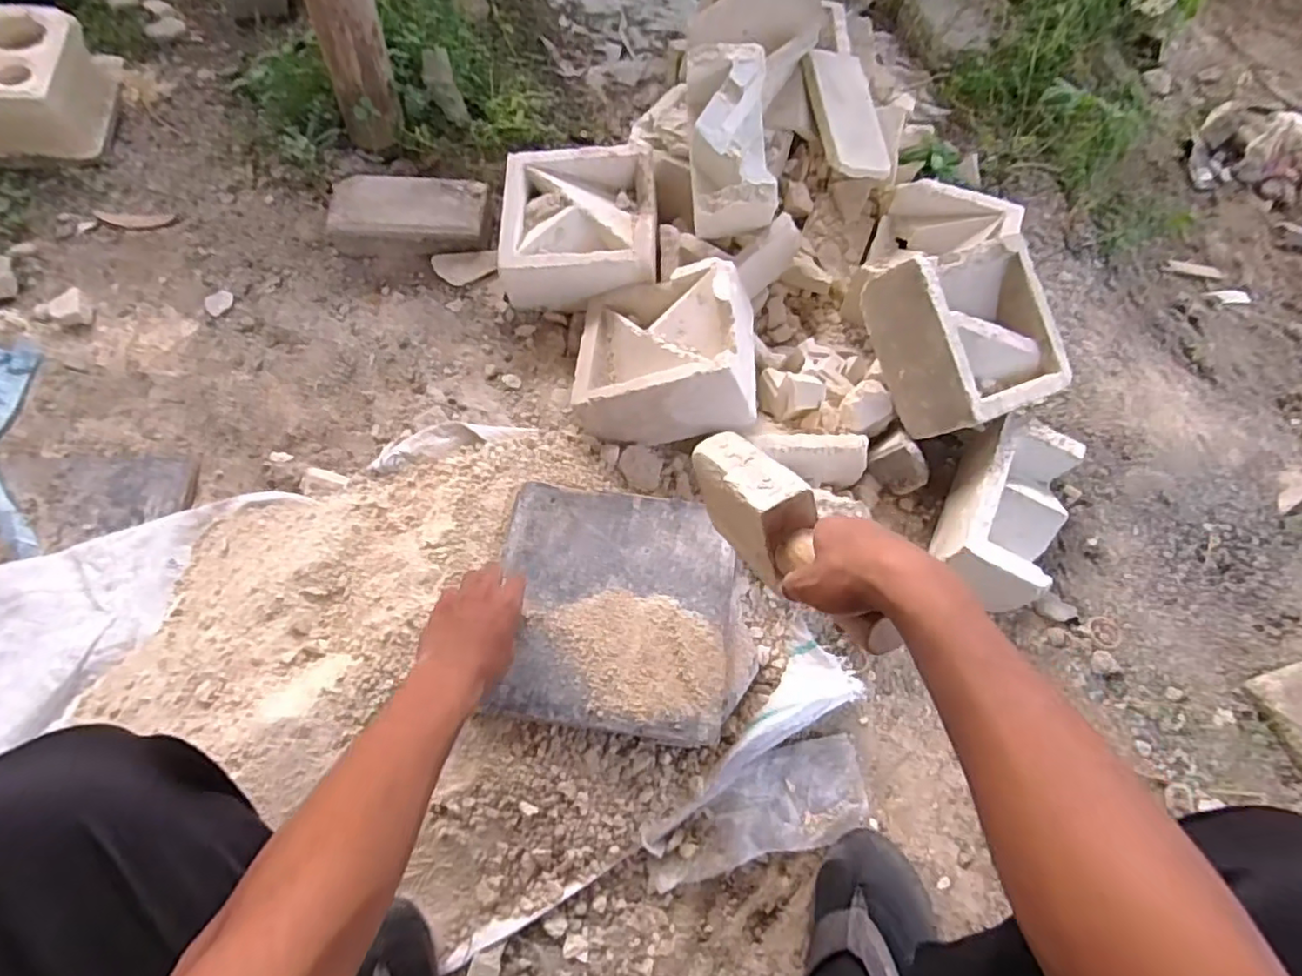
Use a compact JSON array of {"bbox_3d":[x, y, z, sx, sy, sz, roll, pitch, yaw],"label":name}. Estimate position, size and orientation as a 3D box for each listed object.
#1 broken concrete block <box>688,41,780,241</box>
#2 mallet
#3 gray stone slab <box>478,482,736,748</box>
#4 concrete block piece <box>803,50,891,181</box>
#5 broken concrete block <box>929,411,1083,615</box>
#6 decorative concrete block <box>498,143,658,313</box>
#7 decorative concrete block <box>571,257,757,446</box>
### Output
[{"bbox_3d":[0.104,-0.443,0.837,0.103,0.090,0.212,-4,92,-5],"label":"broken concrete block"},{"bbox_3d":[0.104,0.040,0.522,0.060,0.072,0.257,-22,44,-13],"label":"mallet"},{"bbox_3d":[-0.036,0.118,0.663,0.232,0.015,0.245,7,65,0],"label":"gray stone slab"},{"bbox_3d":[0.290,-0.550,0.954,0.106,0.025,0.201,-10,80,-21],"label":"concrete block piece"},{"bbox_3d":[0.411,0.030,0.756,0.103,0.090,0.209,26,66,9],"label":"broken concrete block"},{"bbox_3d":[-0.096,-0.356,0.894,0.202,0.107,0.210,2,65,-3],"label":"decorative concrete block"},{"bbox_3d":[0.017,-0.168,0.810,0.208,0.098,0.215,-9,55,20],"label":"decorative concrete block"}]

